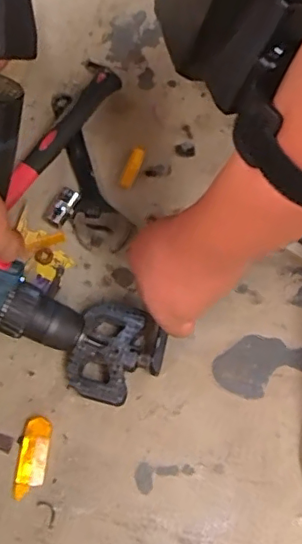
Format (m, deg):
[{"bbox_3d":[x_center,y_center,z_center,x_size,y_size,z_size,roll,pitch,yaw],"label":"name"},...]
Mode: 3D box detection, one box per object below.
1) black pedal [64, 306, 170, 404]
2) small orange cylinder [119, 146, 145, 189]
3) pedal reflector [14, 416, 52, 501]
[{"bbox_3d":[-0.031,0.072,0.494,0.077,0.033,0.085,21,68,9],"label":"black pedal"},{"bbox_3d":[-0.019,-0.112,0.585,0.014,0.009,0.049,21,68,9],"label":"small orange cylinder"},{"bbox_3d":[-0.099,0.155,0.469,0.024,0.007,0.064,5,66,3],"label":"pedal reflector"}]

